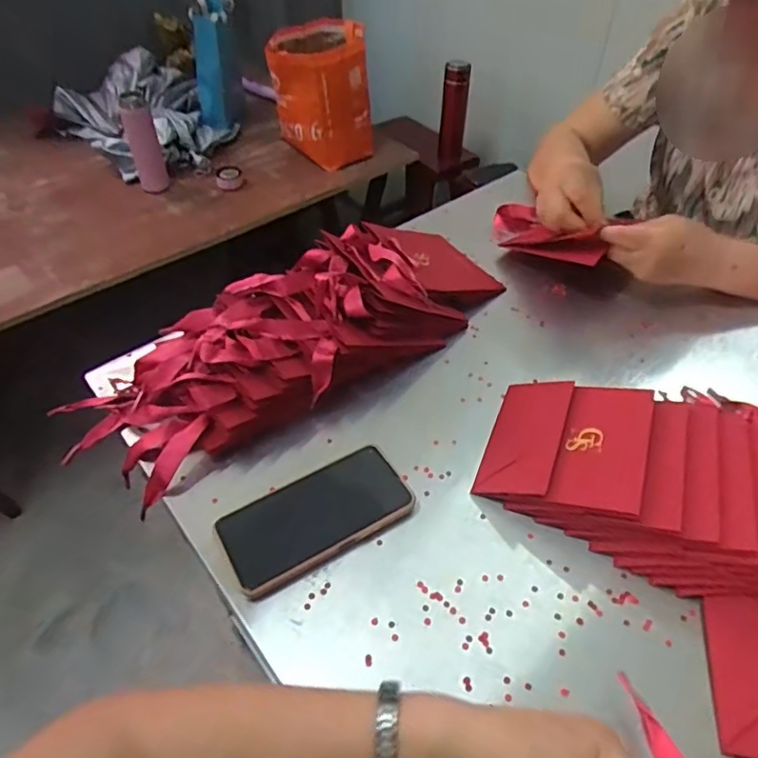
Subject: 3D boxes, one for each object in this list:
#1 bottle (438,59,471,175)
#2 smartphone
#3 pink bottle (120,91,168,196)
[{"bbox_3d":[0.196,-0.681,1.495,0.064,0.254,0.057,7,47,5],"label":"bottle"},{"bbox_3d":[-0.053,0.118,0.494,0.159,0.015,0.077,-24,52,-22],"label":"smartphone"},{"bbox_3d":[-0.563,-0.562,1.371,0.070,0.219,0.066,-16,28,-16],"label":"pink bottle"}]

